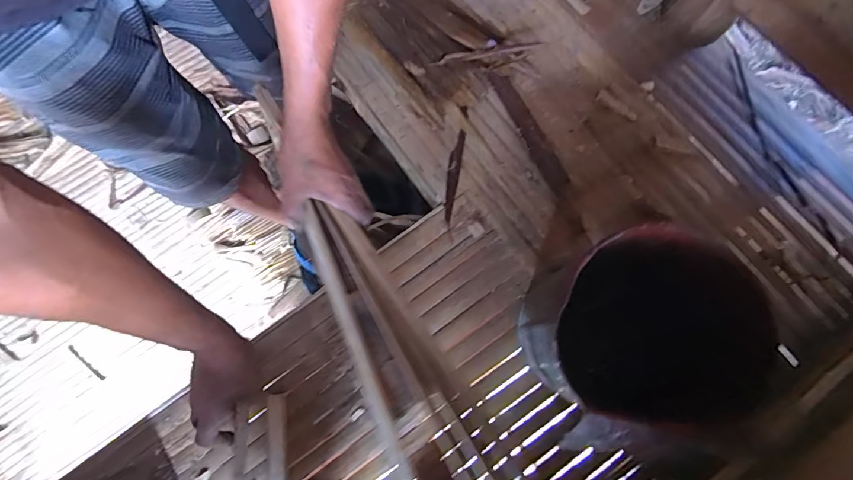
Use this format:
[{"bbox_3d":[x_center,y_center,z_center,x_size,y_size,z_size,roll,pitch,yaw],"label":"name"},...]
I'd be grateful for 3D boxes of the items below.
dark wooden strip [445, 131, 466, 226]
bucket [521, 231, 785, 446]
[{"bbox_3d":[0.038,-0.092,0.593,0.017,0.011,0.136,8,76,6],"label":"dark wooden strip"},{"bbox_3d":[0.205,0.099,0.427,0.200,0.206,0.185,-1,76,3],"label":"bucket"}]

